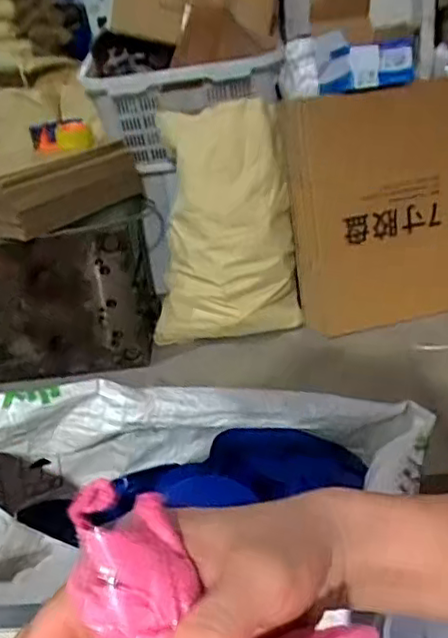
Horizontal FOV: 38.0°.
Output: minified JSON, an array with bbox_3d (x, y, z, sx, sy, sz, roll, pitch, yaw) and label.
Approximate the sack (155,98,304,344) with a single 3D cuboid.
[{"bbox_3d":[-0.017,-0.269,1.835,0.405,0.595,0.231,-8,26,-2],"label":"sack"}]

